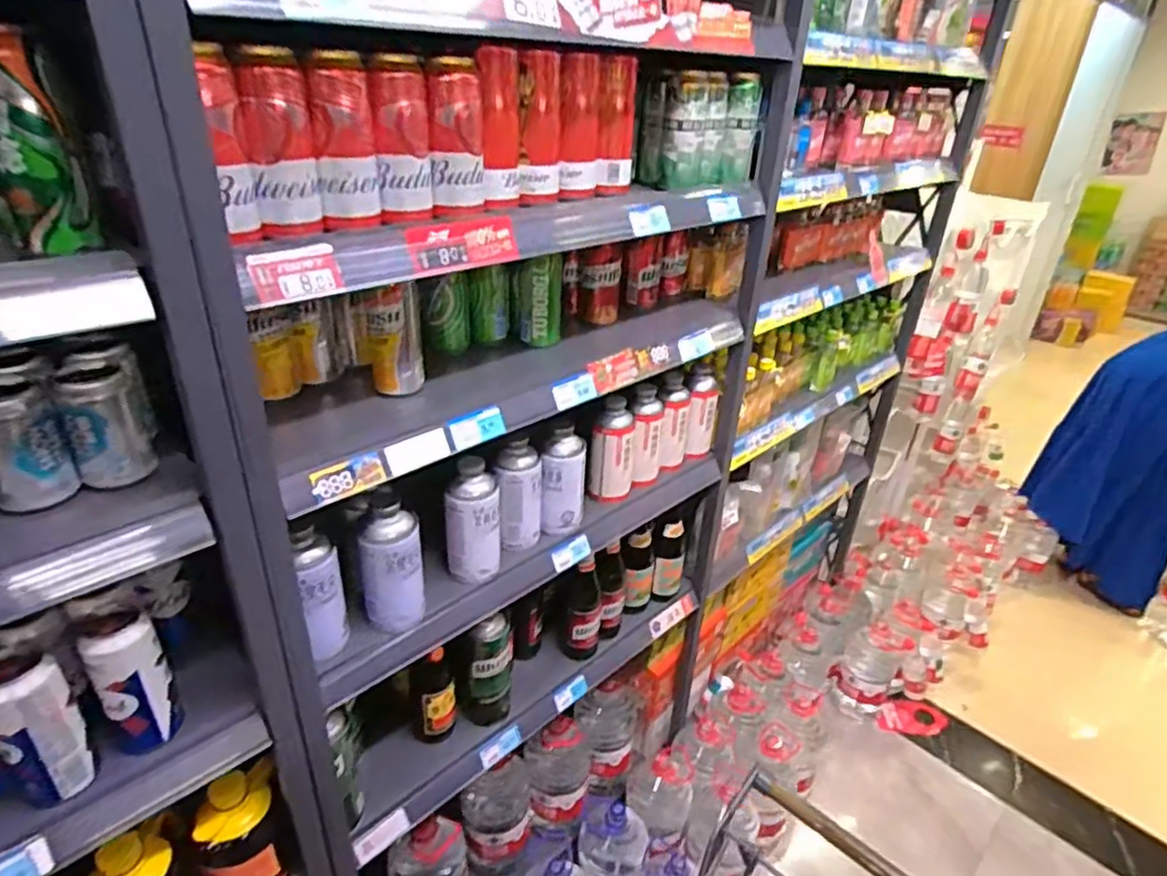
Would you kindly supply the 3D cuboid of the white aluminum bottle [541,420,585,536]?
[{"bbox_3d":[-0.032,0.073,1.091,0.068,0.169,0.070,4,29,1],"label":"white aluminum bottle"}]

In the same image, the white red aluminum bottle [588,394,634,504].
[{"bbox_3d":[0.049,0.029,1.176,0.070,0.178,0.069,6,29,6],"label":"white red aluminum bottle"}]

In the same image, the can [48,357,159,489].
[{"bbox_3d":[-0.463,-0.014,0.657,0.066,0.115,0.065,-18,35,-33],"label":"can"}]

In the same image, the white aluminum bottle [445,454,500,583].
[{"bbox_3d":[-0.160,0.123,0.979,0.075,0.184,0.062,-1,29,-7],"label":"white aluminum bottle"}]

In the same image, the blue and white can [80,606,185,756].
[{"bbox_3d":[-0.483,0.257,0.721,0.064,0.155,0.067,2,29,-1],"label":"blue and white can"}]

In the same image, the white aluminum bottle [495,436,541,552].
[{"bbox_3d":[-0.099,0.092,1.052,0.068,0.170,0.062,1,29,-3],"label":"white aluminum bottle"}]

